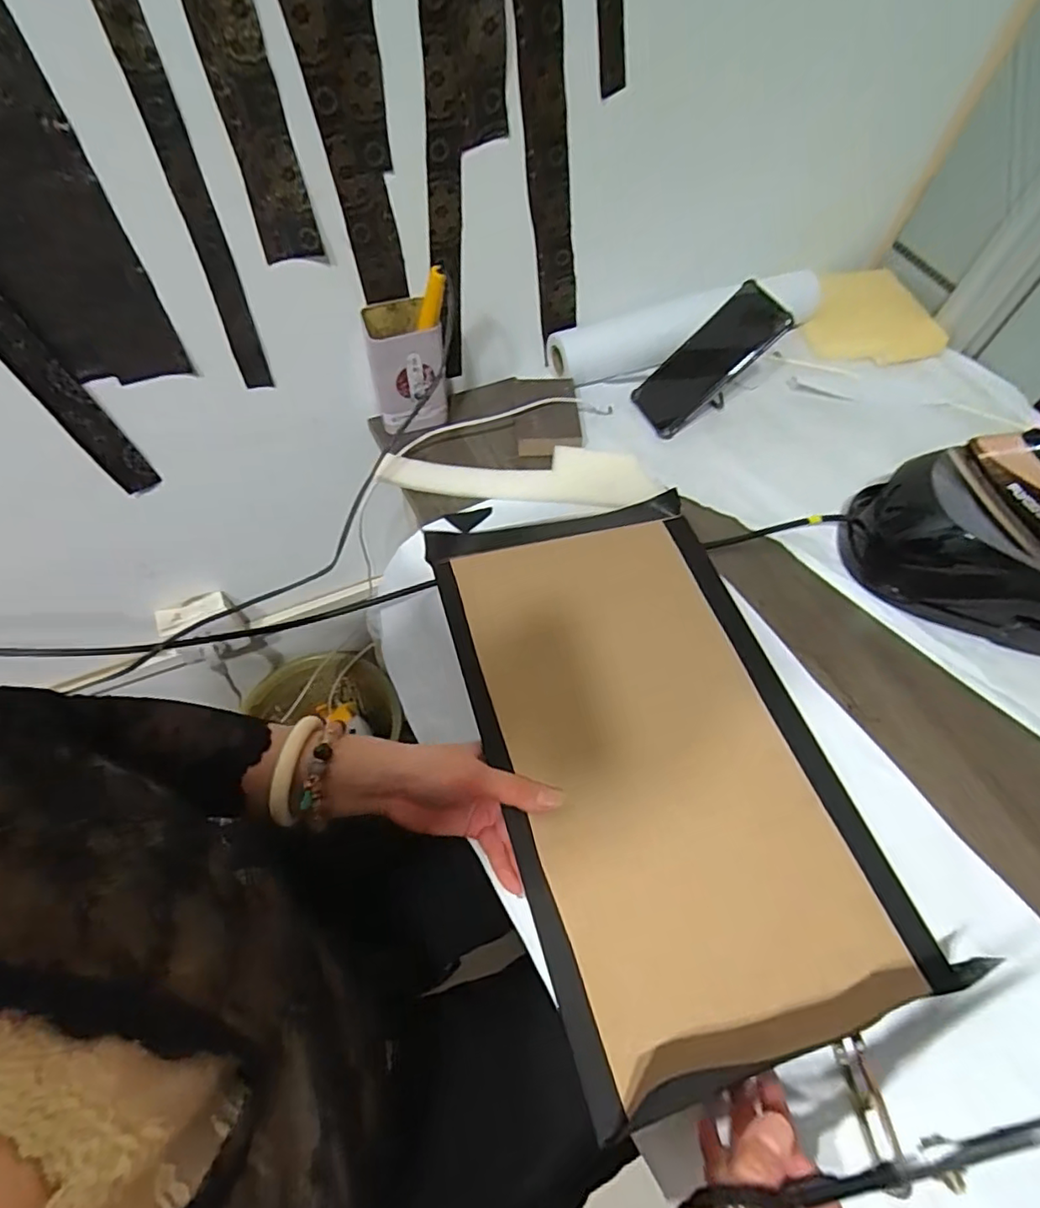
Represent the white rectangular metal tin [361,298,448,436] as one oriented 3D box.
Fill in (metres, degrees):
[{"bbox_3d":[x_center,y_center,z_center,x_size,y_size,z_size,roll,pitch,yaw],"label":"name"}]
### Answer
[{"bbox_3d":[-0.120,-0.251,0.613,0.074,0.107,0.079,-12,59,-9],"label":"white rectangular metal tin"}]

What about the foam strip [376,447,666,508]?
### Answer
[{"bbox_3d":[0.000,-0.137,0.597,0.269,0.025,0.063,5,58,2],"label":"foam strip"}]

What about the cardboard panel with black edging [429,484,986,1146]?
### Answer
[{"bbox_3d":[0.099,0.094,0.451,0.249,0.026,0.420,-14,61,-13],"label":"cardboard panel with black edging"}]

